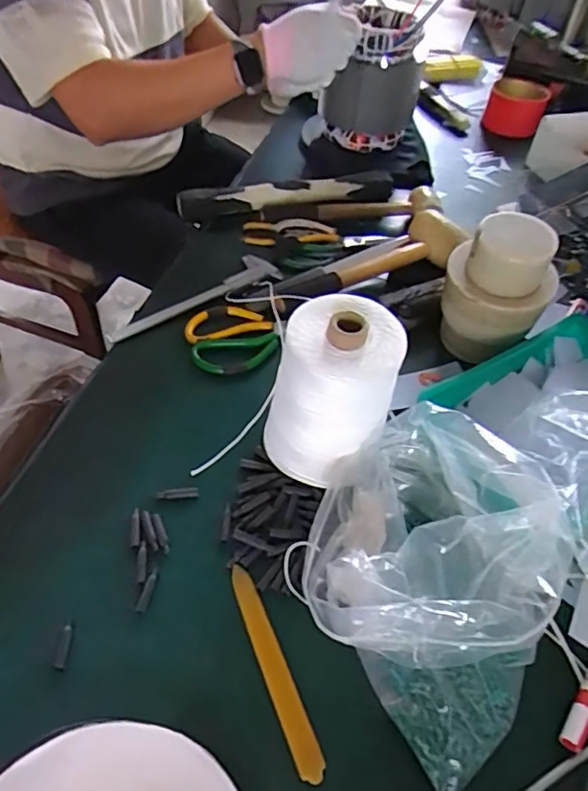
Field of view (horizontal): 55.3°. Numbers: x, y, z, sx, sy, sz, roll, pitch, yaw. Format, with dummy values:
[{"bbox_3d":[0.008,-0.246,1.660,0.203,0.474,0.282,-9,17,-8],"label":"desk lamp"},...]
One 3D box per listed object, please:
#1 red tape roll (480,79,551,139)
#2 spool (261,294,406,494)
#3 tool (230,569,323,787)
[{"bbox_3d":[0.371,-0.488,0.949,0.093,0.069,0.071,16,52,10],"label":"red tape roll"},{"bbox_3d":[0.029,0.001,0.504,0.111,0.164,0.093,17,52,10],"label":"spool"},{"bbox_3d":[-0.016,0.211,0.441,0.020,0.007,0.163,-17,54,-17],"label":"tool"}]

